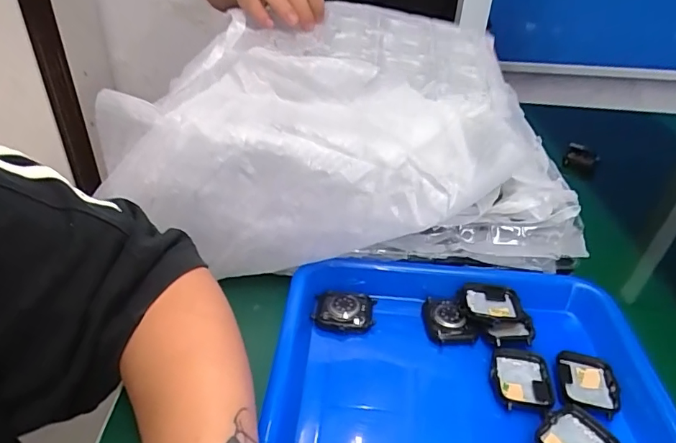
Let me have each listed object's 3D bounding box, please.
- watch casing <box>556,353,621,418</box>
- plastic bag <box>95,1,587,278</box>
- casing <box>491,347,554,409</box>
[{"bbox_3d":[0.170,0.111,0.330,0.035,0.010,0.043,13,36,12],"label":"watch casing"},{"bbox_3d":[0.009,-0.090,0.479,0.369,0.159,0.301,3,35,0],"label":"plastic bag"},{"bbox_3d":[0.126,0.108,0.328,0.041,0.008,0.045,10,36,9],"label":"casing"}]

